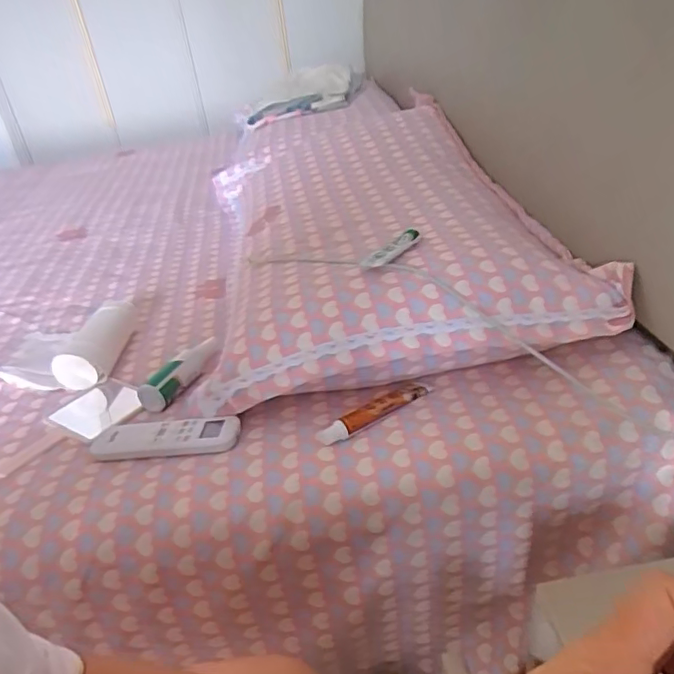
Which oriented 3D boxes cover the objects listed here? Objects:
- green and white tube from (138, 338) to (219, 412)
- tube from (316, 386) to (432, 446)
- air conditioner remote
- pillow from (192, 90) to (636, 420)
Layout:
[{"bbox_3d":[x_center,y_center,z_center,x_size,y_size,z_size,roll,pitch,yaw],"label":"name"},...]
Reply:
[{"bbox_3d":[-0.171,0.035,0.633,0.030,0.033,0.120,13,38,28],"label":"green and white tube"},{"bbox_3d":[0.036,0.068,0.520,0.117,0.017,0.021,-22,36,-20],"label":"tube"},{"bbox_3d":[-0.168,0.096,0.538,0.147,0.015,0.040,-5,33,5],"label":"air conditioner remote"},{"bbox_3d":[0.031,-0.169,0.795,0.421,0.120,0.682,-8,33,-1],"label":"pillow"}]

